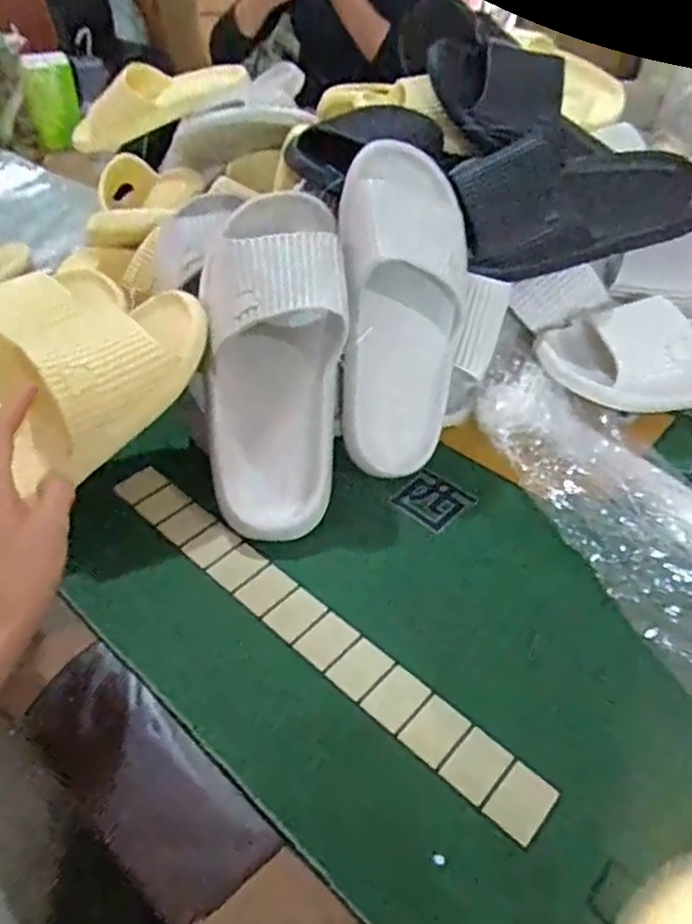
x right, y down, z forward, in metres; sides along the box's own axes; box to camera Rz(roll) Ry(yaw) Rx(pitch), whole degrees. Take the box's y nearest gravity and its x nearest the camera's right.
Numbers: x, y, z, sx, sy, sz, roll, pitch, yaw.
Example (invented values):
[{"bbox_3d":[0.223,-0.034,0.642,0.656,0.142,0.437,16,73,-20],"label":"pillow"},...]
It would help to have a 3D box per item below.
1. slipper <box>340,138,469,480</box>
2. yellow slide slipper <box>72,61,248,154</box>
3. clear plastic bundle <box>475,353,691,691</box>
[{"bbox_3d":[0.048,-0.127,0.560,0.107,0.274,0.073,2,4,3],"label":"slipper"},{"bbox_3d":[-0.258,-0.500,0.920,0.252,0.075,0.095,-15,42,5],"label":"yellow slide slipper"},{"bbox_3d":[0.245,0.047,0.497,0.138,0.027,0.411,-14,44,-15],"label":"clear plastic bundle"}]

